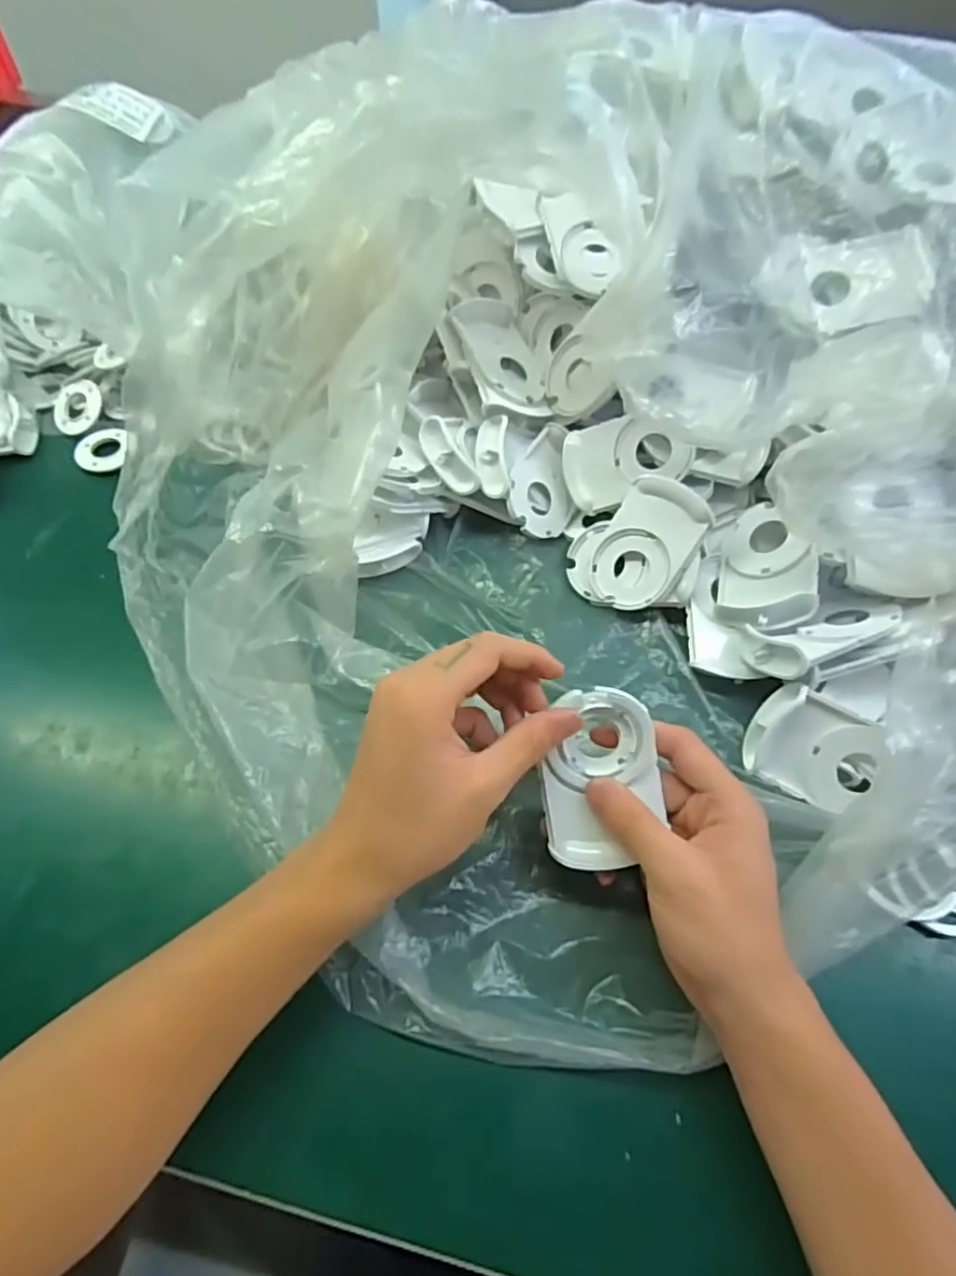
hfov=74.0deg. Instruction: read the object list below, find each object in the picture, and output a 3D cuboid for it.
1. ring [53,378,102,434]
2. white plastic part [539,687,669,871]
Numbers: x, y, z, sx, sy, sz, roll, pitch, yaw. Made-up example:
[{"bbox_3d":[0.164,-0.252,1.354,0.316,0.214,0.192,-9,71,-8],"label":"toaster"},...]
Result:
[{"bbox_3d":[-0.313,-0.180,0.495,0.039,0.005,0.043,19,92,12],"label":"ring"},{"bbox_3d":[0.059,0.067,0.302,0.056,0.009,0.085,-7,94,2],"label":"white plastic part"}]

